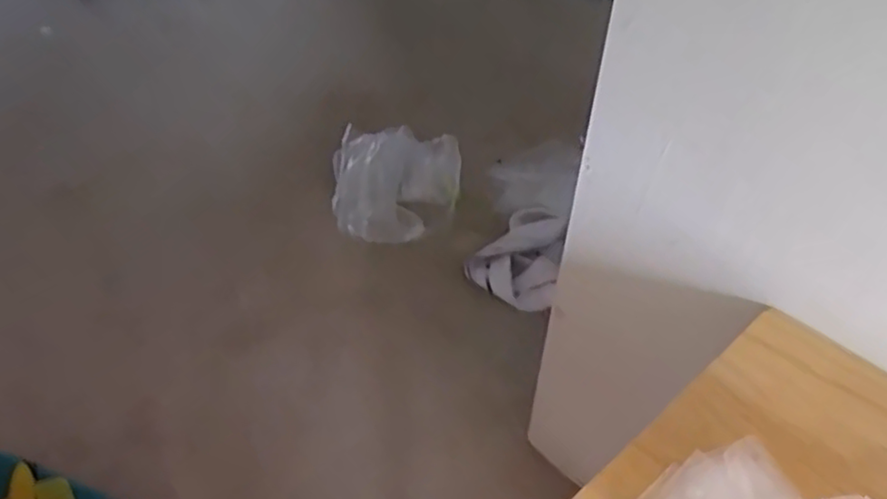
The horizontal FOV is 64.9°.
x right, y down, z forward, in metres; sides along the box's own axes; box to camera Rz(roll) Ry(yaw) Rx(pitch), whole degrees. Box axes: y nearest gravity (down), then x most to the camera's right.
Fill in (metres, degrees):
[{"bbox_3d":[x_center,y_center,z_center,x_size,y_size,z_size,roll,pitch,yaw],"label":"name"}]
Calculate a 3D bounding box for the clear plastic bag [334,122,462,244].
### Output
[{"bbox_3d":[-0.107,-0.151,1.610,0.297,0.206,0.198,-1,40,-5],"label":"clear plastic bag"}]

